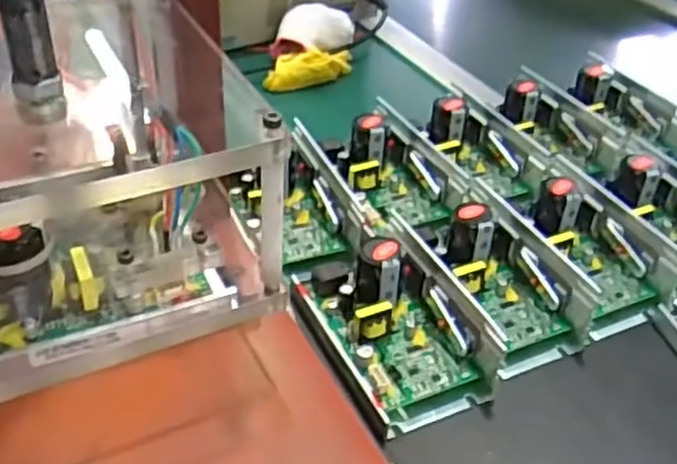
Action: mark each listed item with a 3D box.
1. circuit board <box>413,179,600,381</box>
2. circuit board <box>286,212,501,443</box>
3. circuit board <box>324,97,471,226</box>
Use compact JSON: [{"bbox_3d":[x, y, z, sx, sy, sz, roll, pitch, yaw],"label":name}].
[{"bbox_3d":[0.100,0.025,0.491,0.071,0.055,0.124,-15,43,-23],"label":"circuit board"},{"bbox_3d":[0.032,0.048,0.455,0.082,0.054,0.128,-16,44,-23],"label":"circuit board"},{"bbox_3d":[0.040,-0.052,0.574,0.074,0.041,0.115,-16,44,-24],"label":"circuit board"}]

